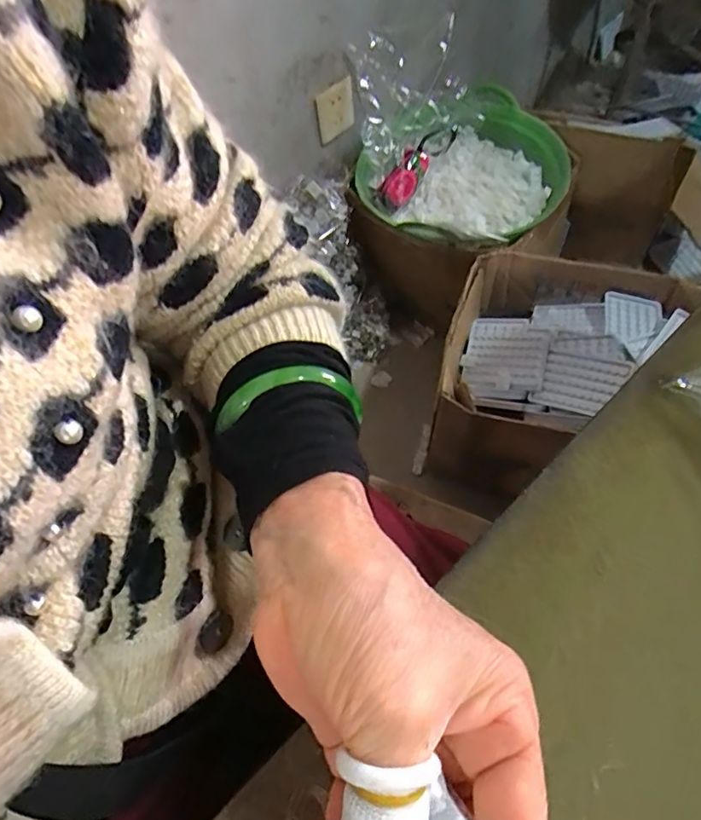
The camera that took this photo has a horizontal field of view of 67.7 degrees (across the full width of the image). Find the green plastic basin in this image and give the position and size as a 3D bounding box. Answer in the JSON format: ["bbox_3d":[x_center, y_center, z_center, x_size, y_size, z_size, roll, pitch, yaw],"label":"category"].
[{"bbox_3d":[0.218,-0.443,0.962,0.345,0.113,0.314,-2,61,4],"label":"green plastic basin"}]

